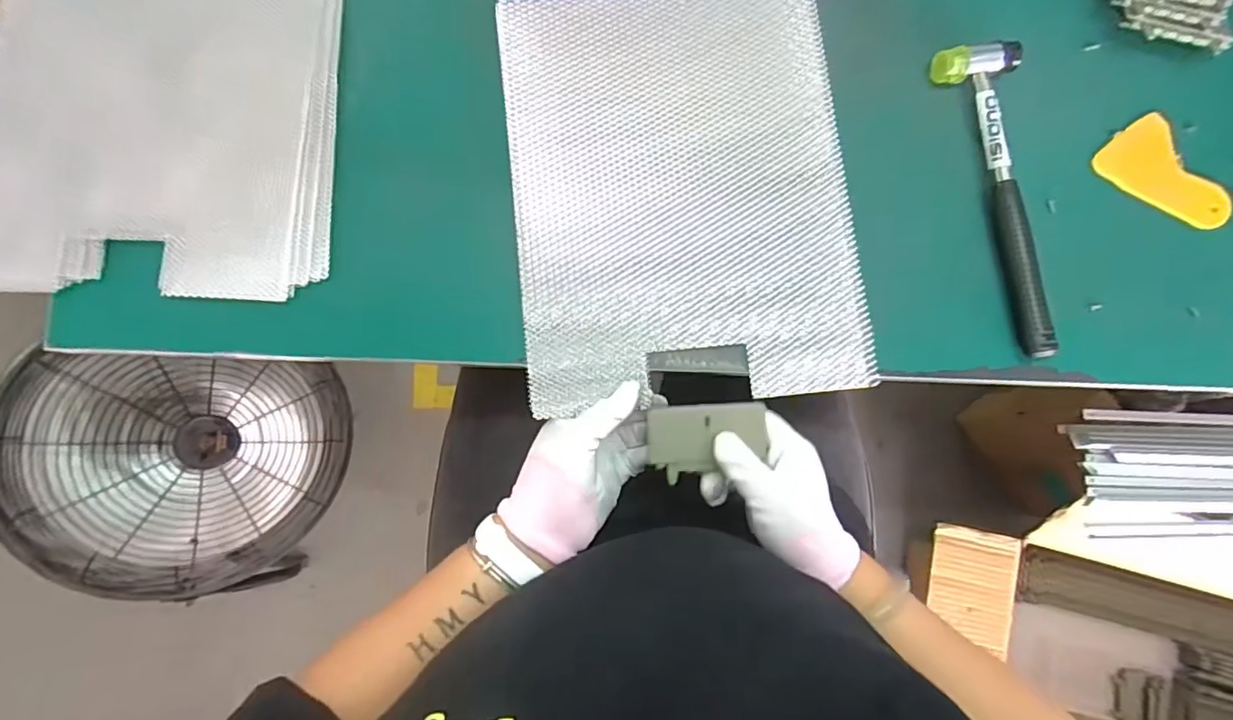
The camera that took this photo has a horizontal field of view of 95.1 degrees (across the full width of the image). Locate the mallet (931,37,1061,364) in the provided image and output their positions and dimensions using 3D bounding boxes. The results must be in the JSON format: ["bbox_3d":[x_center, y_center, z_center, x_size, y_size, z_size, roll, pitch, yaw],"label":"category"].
[{"bbox_3d":[0.295,-0.123,0.424,0.055,0.022,0.238,-9,83,-2],"label":"mallet"}]

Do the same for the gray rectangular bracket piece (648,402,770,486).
[{"bbox_3d":[0.068,0.060,0.416,0.081,0.014,0.052,-4,83,-1],"label":"gray rectangular bracket piece"}]

